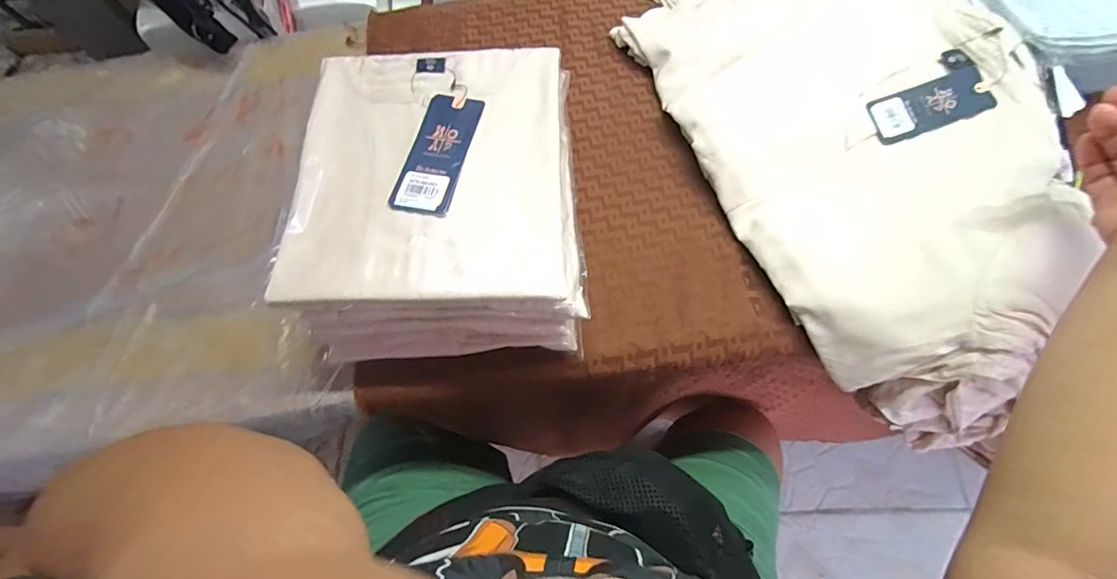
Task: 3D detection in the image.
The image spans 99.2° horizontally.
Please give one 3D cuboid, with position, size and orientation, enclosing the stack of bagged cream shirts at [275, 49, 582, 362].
[{"bbox_3d":[-0.093,-0.078,0.418,0.212,0.112,0.258,-3,64,0],"label":"stack of bagged cream shirts"}]

